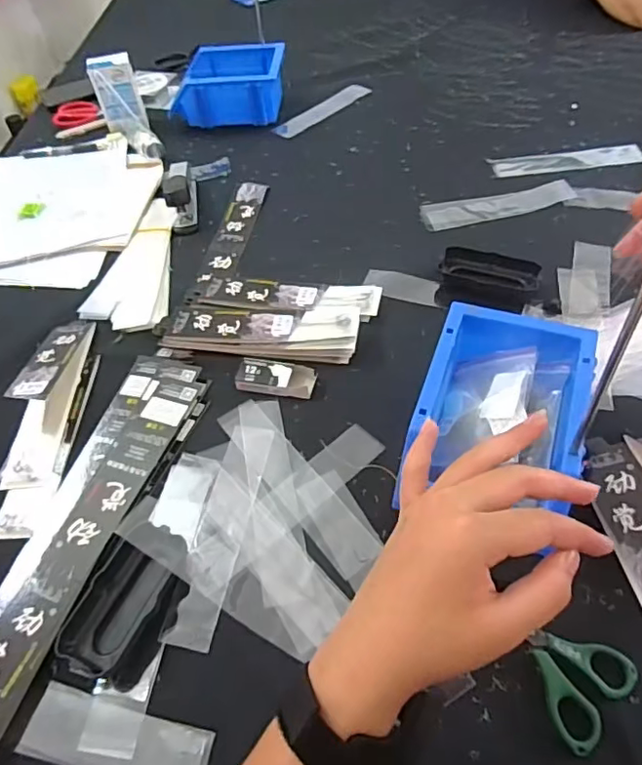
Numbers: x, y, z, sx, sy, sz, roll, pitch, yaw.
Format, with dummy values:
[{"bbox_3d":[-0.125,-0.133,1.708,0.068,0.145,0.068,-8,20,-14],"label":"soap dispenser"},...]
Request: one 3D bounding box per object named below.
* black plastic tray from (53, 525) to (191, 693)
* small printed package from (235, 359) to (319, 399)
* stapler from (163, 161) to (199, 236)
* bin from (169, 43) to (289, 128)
[{"bbox_3d":[-0.151,0.169,0.425,0.076,0.025,0.113,11,54,12],"label":"black plastic tray"},{"bbox_3d":[-0.046,-0.004,0.567,0.078,0.016,0.035,9,54,11],"label":"small printed package"},{"bbox_3d":[-0.190,-0.256,0.752,0.036,0.046,0.115,-9,53,-3],"label":"stapler"},{"bbox_3d":[-0.148,-0.487,0.906,0.176,0.077,0.114,1,53,4],"label":"bin"}]

